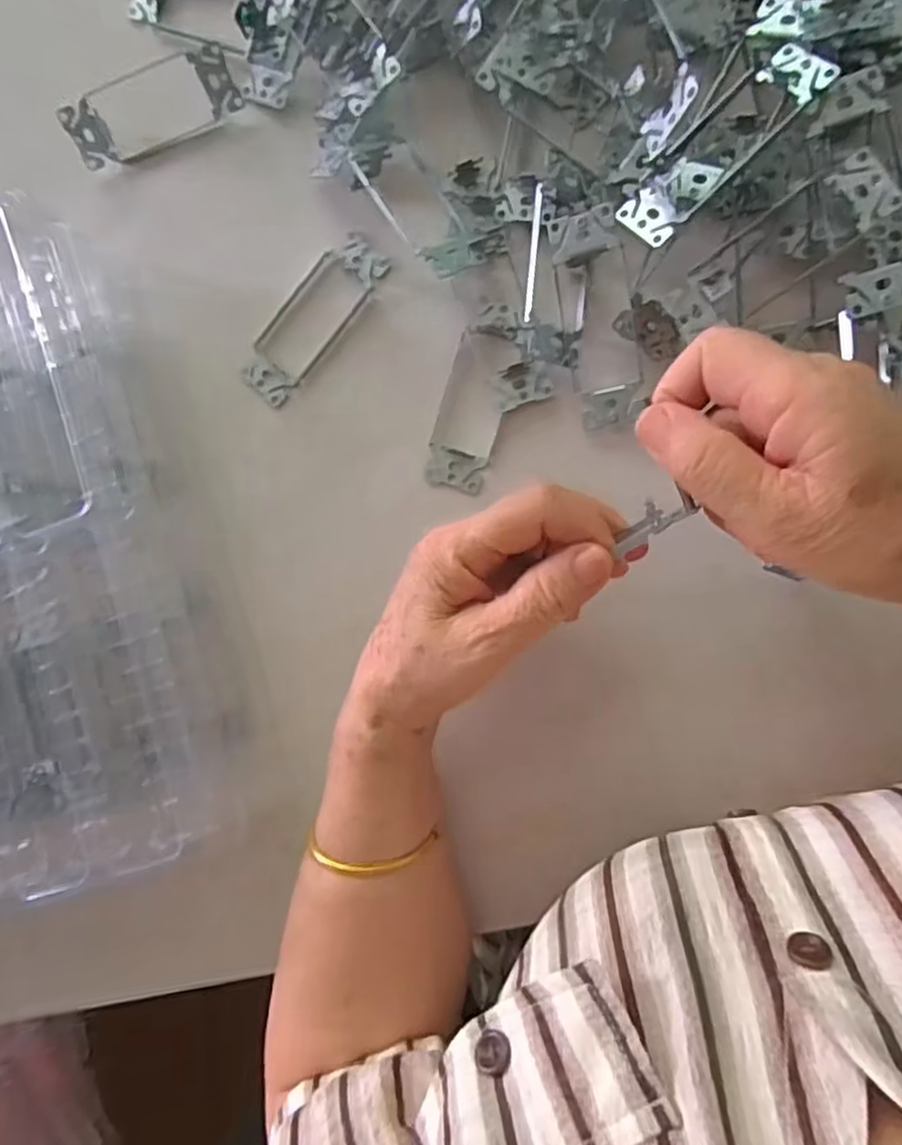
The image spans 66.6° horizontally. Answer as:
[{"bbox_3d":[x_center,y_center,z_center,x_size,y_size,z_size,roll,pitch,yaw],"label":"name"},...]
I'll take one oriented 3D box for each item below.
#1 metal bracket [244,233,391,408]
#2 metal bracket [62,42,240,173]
[{"bbox_3d":[-0.082,-0.148,0.402,0.037,0.009,0.107,41,98,6],"label":"metal bracket"},{"bbox_3d":[-0.175,-0.269,0.399,0.104,0.010,0.037,-15,122,9],"label":"metal bracket"}]

